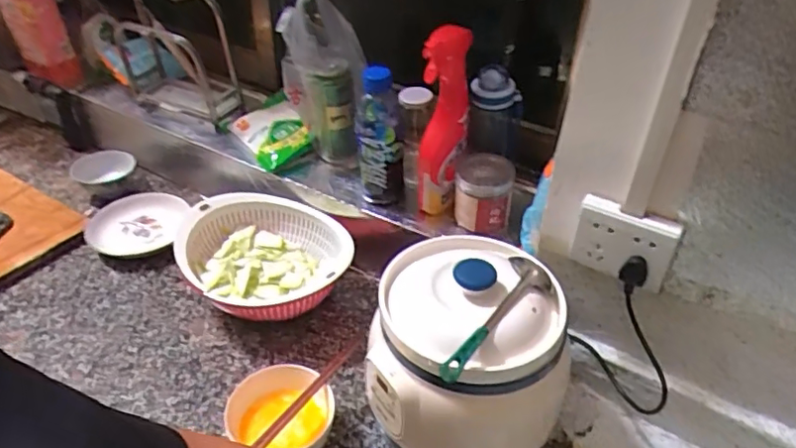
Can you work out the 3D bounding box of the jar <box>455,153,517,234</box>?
[{"bbox_3d":[0.124,-0.044,0.865,0.080,0.098,0.073,1,38,-1],"label":"jar"}]

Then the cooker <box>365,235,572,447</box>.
[{"bbox_3d":[0.079,0.157,0.711,0.223,0.233,0.220,8,39,8],"label":"cooker"}]

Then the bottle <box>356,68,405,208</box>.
[{"bbox_3d":[-0.026,-0.131,0.887,0.072,0.197,0.081,0,38,-3],"label":"bottle"}]

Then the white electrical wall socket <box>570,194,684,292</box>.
[{"bbox_3d":[0.255,0.023,0.667,0.106,0.087,0.021,21,42,22],"label":"white electrical wall socket"}]

